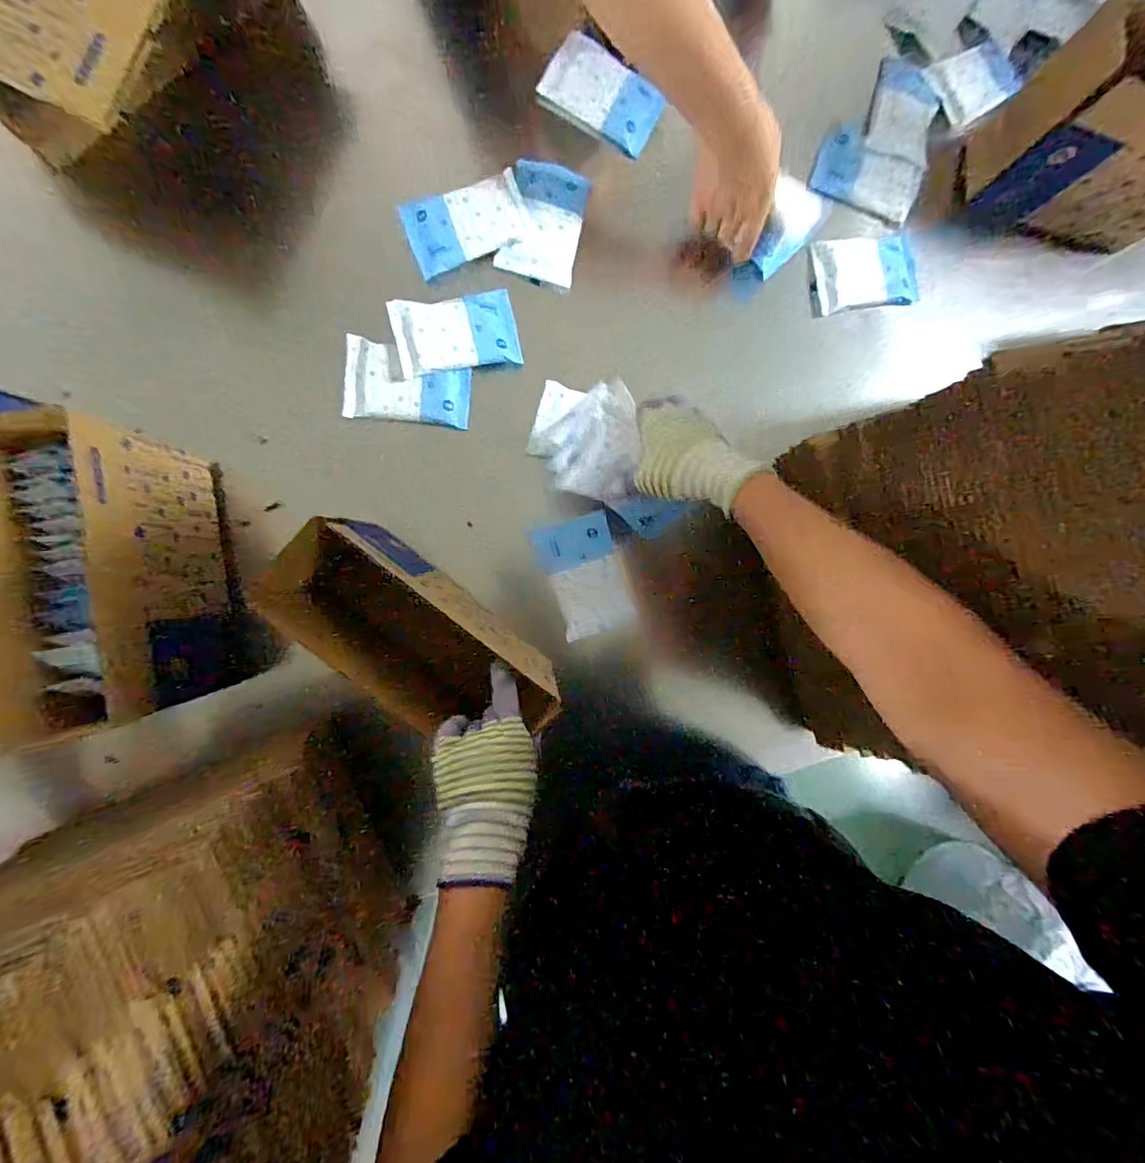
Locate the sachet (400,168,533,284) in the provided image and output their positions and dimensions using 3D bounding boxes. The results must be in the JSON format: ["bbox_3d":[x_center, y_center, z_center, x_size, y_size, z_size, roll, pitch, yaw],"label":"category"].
[{"bbox_3d":[-0.118,-0.407,0.594,0.136,0.011,0.083,-20,93,-6],"label":"sachet"}]

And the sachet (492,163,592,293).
[{"bbox_3d":[-0.033,-0.423,0.620,0.090,0.035,0.148,11,90,-7],"label":"sachet"}]

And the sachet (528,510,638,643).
[{"bbox_3d":[0.017,-0.007,0.618,0.094,0.008,0.139,-18,83,-18],"label":"sachet"}]

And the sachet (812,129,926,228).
[{"bbox_3d":[0.391,-0.535,0.688,0.138,0.009,0.081,24,88,-7],"label":"sachet"}]

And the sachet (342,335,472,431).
[{"bbox_3d":[-0.183,-0.221,0.584,0.136,0.016,0.083,5,90,-7],"label":"sachet"}]

